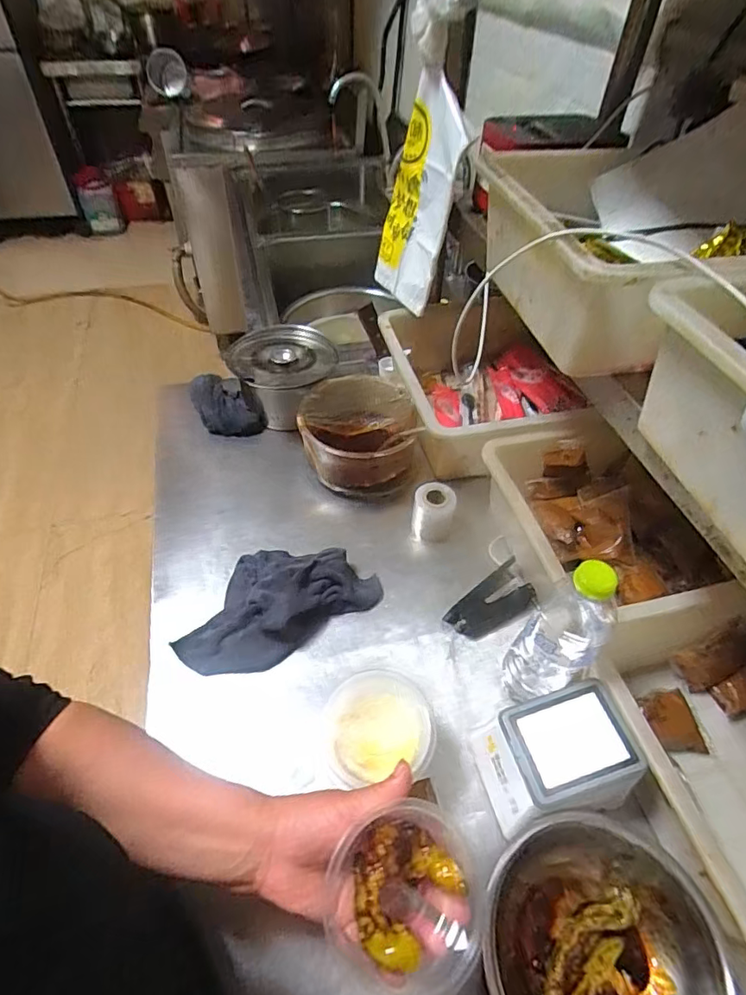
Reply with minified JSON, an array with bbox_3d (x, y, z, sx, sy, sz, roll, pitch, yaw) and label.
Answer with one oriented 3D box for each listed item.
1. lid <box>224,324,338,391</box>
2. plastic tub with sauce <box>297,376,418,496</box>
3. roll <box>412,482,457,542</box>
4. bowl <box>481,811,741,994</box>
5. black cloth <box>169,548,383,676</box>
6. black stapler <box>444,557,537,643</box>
[{"bbox_3d":[-0.141,-0.228,0.815,0.168,0.021,0.164,1,49,-1],"label":"lid"},{"bbox_3d":[-0.018,-0.090,0.760,0.155,0.096,0.155,3,50,3],"label":"plastic tub with sauce"},{"bbox_3d":[0.082,0.019,0.695,0.056,0.062,0.053,5,50,5],"label":"roll"},{"bbox_3d":[0.181,0.356,0.403,0.169,0.064,0.166,0,49,0],"label":"bowl"},{"bbox_3d":[-0.120,0.116,0.616,0.239,0.063,0.138,-28,55,-21],"label":"black cloth"},{"bbox_3d":[0.153,0.134,0.641,0.115,0.034,0.062,-30,56,-23],"label":"black stapler"}]

